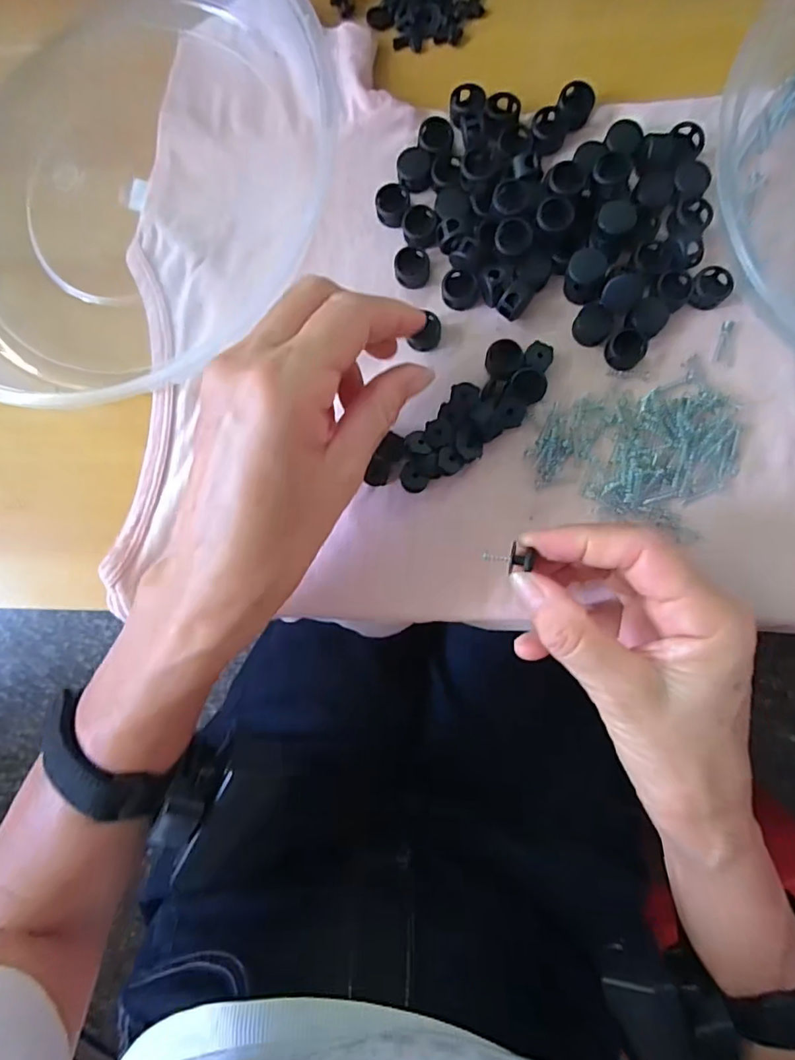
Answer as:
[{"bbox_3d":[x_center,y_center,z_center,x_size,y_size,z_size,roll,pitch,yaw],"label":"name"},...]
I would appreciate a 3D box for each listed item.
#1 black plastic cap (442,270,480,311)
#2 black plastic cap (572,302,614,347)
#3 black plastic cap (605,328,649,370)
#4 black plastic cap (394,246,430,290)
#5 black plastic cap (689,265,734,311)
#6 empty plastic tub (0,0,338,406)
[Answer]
[{"bbox_3d":[0.030,-0.115,0.251,0.016,0.007,0.018,-44,86,0],"label":"black plastic cap"},{"bbox_3d":[0.091,-0.096,0.246,0.017,0.005,0.017,4,111,12],"label":"black plastic cap"},{"bbox_3d":[0.107,-0.084,0.245,0.017,0.007,0.016,0,87,3],"label":"black plastic cap"},{"bbox_3d":[0.007,-0.127,0.253,0.016,0.008,0.017,0,87,3],"label":"black plastic cap"},{"bbox_3d":[0.146,-0.113,0.243,0.017,0.008,0.016,0,87,3],"label":"black plastic cap"},{"bbox_3d":[-0.147,-0.180,0.261,0.222,0.038,0.239,12,88,3],"label":"empty plastic tub"}]

